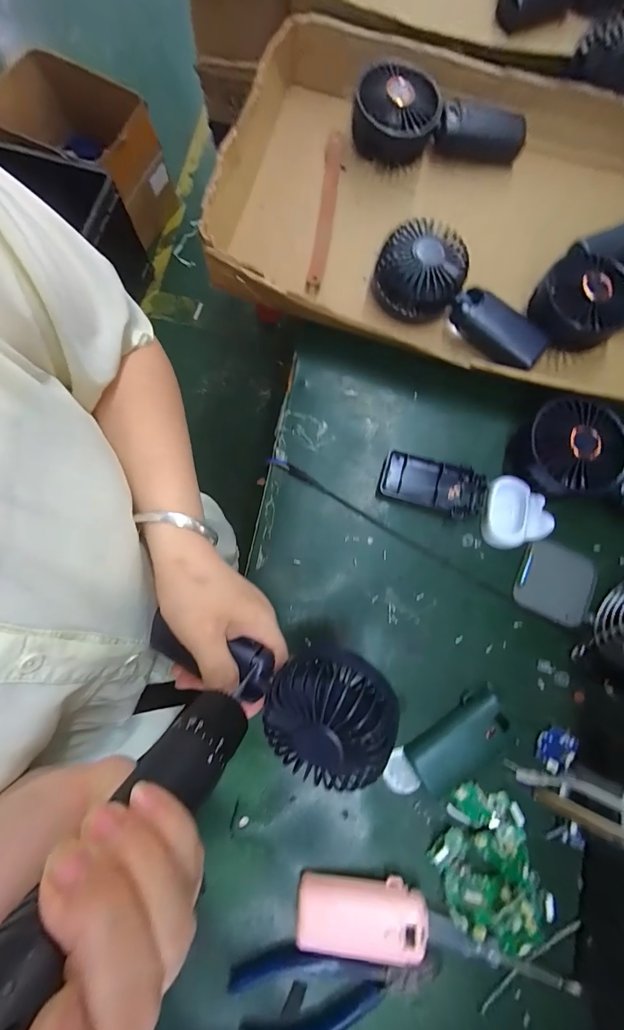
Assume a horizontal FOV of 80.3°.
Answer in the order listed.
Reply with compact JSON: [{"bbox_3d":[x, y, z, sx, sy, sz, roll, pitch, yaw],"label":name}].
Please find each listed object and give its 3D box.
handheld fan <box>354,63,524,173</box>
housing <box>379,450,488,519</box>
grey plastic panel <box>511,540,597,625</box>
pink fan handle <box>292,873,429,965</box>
[{"bbox_3d":[0.134,-0.417,0.394,0.182,0.054,0.075,4,80,1],"label":"handheld fan"},{"bbox_3d":[0.112,-0.027,0.342,0.093,0.014,0.046,16,80,3],"label":"housing"},{"bbox_3d":[0.222,0.062,0.335,0.069,0.004,0.065,20,80,4],"label":"grey plastic panel"},{"bbox_3d":[0.037,0.301,0.277,0.094,0.023,0.044,0,80,0],"label":"pink fan handle"}]

